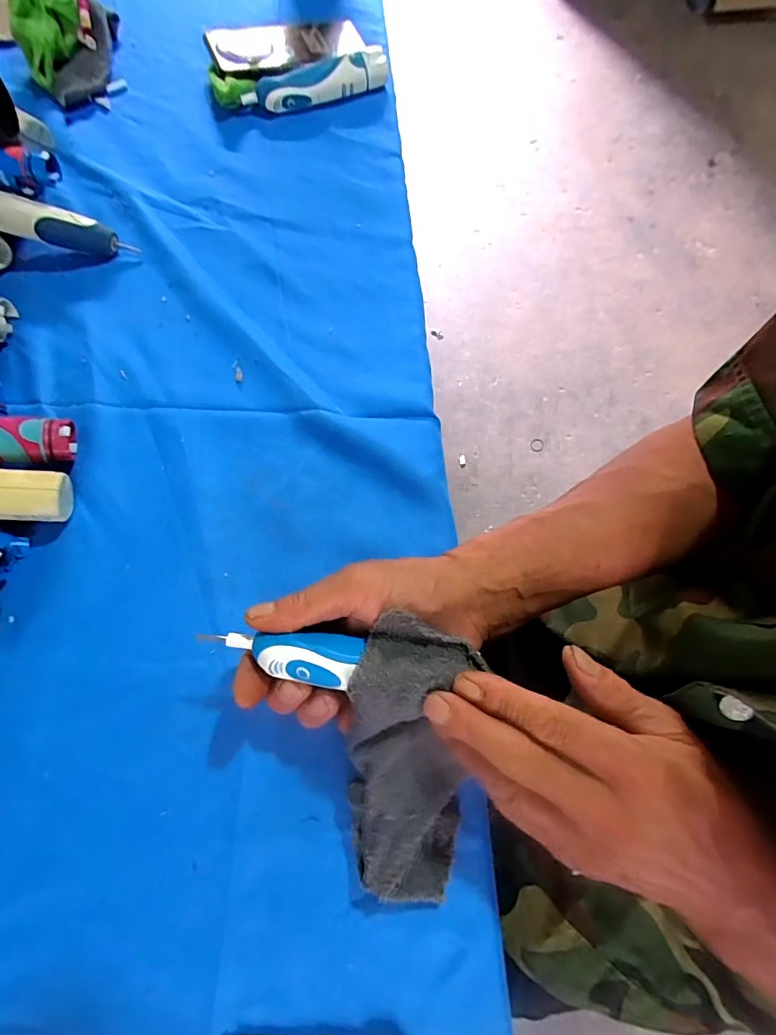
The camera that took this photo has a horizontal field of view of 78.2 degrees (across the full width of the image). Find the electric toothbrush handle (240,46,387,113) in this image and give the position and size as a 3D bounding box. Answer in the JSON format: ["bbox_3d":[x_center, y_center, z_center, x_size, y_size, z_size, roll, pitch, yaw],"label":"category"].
[{"bbox_3d":[-0.070,-0.443,0.484,0.150,0.034,0.030,-20,73,-8],"label":"electric toothbrush handle"}]

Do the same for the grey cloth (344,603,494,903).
[{"bbox_3d":[0.013,0.132,0.266,0.067,0.028,0.157,-2,99,-2],"label":"grey cloth"}]

